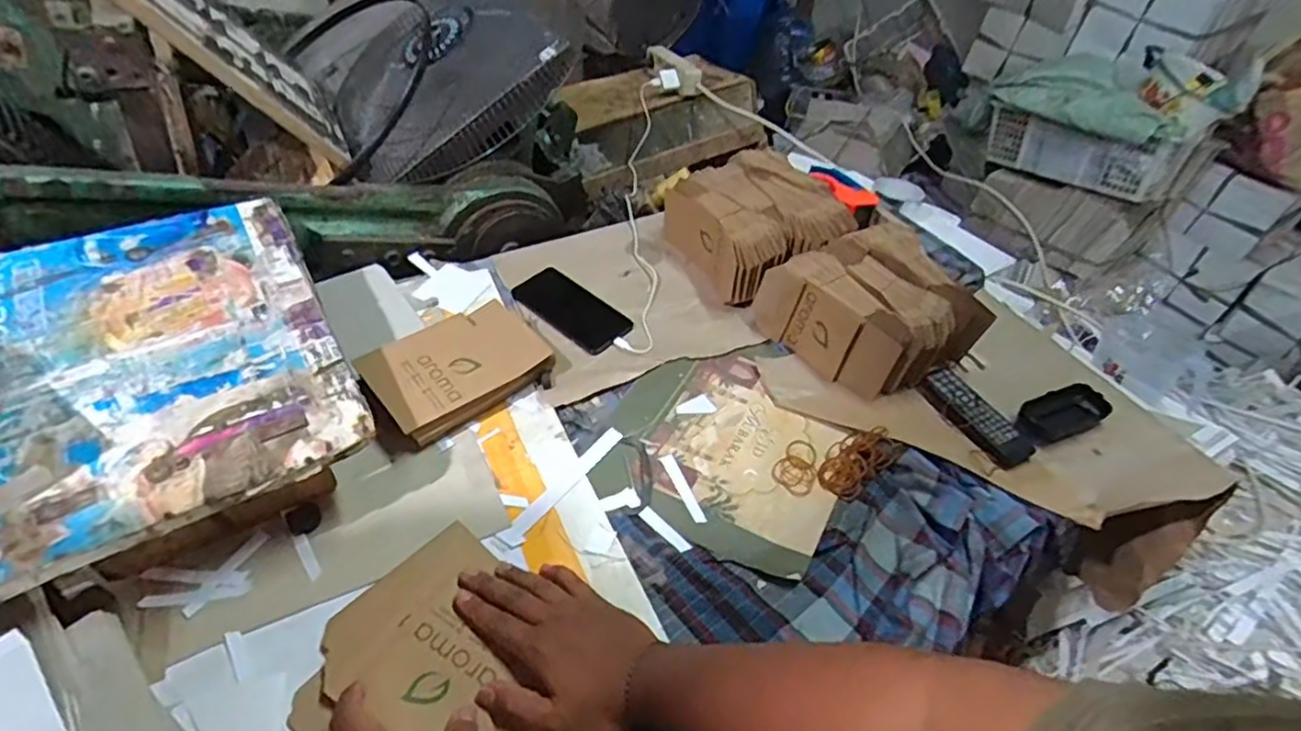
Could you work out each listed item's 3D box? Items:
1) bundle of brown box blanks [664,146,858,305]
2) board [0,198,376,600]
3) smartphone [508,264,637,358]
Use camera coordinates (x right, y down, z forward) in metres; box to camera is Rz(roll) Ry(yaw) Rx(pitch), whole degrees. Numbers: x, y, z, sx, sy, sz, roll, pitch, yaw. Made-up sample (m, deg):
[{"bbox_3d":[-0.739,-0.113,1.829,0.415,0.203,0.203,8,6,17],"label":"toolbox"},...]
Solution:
[{"bbox_3d":[0.157,-0.200,0.957,0.211,0.104,0.215,-23,50,-25],"label":"bundle of brown box blanks"},{"bbox_3d":[-0.476,-0.015,0.640,0.301,0.015,0.406,-22,55,-25],"label":"board"},{"bbox_3d":[-0.105,-0.078,0.892,0.170,0.012,0.081,35,52,29],"label":"smartphone"}]

